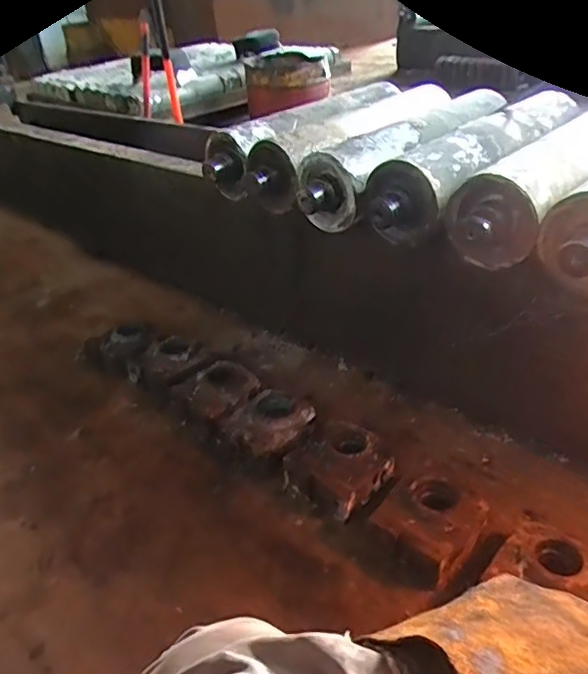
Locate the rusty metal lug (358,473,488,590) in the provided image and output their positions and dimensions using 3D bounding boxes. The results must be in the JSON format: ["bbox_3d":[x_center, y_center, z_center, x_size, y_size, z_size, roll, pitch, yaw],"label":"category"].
[{"bbox_3d":[0.217,0.321,0.936,0.159,0.077,0.188,19,44,32],"label":"rusty metal lug"}]

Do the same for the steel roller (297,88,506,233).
[{"bbox_3d":[0.230,-0.364,1.113,0.573,0.128,0.119,-31,41,-32],"label":"steel roller"}]

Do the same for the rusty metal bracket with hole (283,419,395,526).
[{"bbox_3d":[0.083,0.241,1.042,0.166,0.066,0.176,24,45,38],"label":"rusty metal bracket with hole"}]

